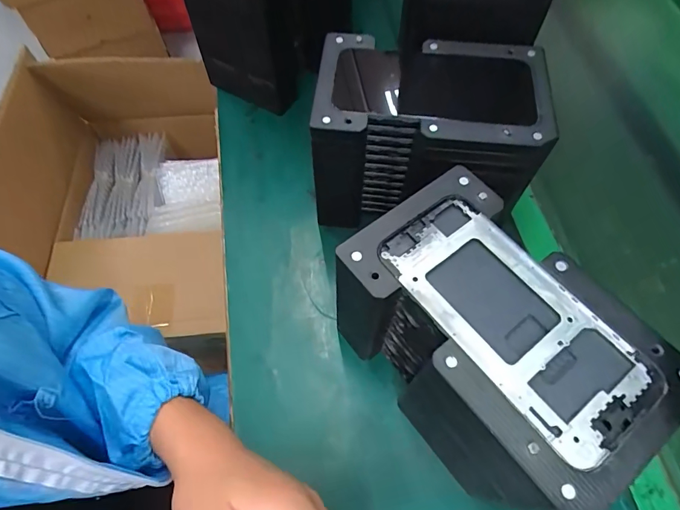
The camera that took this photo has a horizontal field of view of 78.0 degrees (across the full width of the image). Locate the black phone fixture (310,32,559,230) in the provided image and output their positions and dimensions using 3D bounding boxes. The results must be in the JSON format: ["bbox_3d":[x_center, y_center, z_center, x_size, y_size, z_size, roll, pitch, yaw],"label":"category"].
[{"bbox_3d":[0.077,-0.112,0.403,0.186,0.150,0.129,5,63,3],"label":"black phone fixture"}]

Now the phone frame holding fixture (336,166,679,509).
[{"bbox_3d":[0.094,0.071,0.309,0.117,0.159,0.184,-35,68,-17],"label":"phone frame holding fixture"}]

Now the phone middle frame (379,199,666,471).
[{"bbox_3d":[0.098,0.034,0.243,0.075,0.005,0.159,-36,68,-17],"label":"phone middle frame"}]

